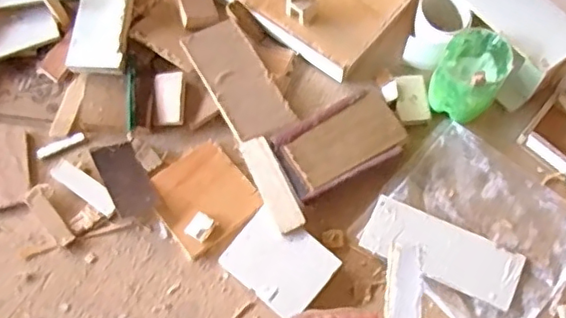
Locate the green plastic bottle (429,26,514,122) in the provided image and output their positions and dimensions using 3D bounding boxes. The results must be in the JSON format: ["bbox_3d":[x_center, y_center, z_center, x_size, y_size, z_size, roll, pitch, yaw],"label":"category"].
[{"bbox_3d":[0.161,-0.073,0.514,0.056,0.069,0.059,-1,66,1],"label":"green plastic bottle"}]

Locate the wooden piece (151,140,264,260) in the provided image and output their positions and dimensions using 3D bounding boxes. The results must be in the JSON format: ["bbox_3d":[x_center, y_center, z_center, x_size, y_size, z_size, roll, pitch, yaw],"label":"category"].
[{"bbox_3d":[-0.068,0.031,0.505,0.076,0.009,0.081,-37,70,-14],"label":"wooden piece"}]

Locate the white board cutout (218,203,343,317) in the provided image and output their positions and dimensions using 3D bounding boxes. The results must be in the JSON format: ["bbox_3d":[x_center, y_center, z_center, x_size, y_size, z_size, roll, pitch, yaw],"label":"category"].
[{"bbox_3d":[-0.003,0.082,0.478,0.081,0.004,0.064,36,73,18],"label":"white board cutout"}]

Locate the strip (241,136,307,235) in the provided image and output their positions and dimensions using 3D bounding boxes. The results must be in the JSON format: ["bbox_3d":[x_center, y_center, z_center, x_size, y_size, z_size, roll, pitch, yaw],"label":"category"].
[{"bbox_3d":[-0.008,0.022,0.502,0.025,0.010,0.087,-25,67,-10],"label":"strip"}]

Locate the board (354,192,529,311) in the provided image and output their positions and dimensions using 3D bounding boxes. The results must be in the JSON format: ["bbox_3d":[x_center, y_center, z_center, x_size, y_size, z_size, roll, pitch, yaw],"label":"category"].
[{"bbox_3d":[0.131,0.076,0.488,0.126,0.007,0.049,23,73,8],"label":"board"}]

